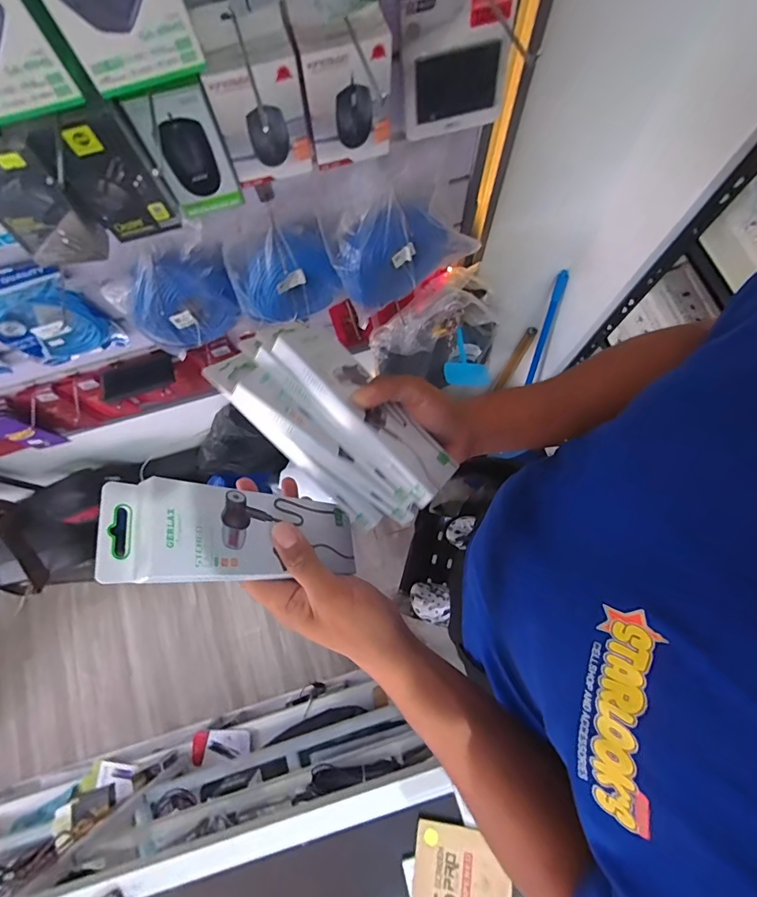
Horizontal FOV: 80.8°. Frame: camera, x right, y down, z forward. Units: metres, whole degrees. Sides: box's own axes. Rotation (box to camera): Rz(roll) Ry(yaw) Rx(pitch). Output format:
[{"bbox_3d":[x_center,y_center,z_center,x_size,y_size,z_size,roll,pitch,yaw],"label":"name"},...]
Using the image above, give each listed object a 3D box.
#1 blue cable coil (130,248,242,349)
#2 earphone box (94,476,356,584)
[{"bbox_3d":[-0.317,-0.231,0.709,0.170,0.183,0.049,-11,75,-1],"label":"blue cable coil"},{"bbox_3d":[-0.092,0.062,0.325,0.019,0.194,0.062,-15,71,37],"label":"earphone box"}]

